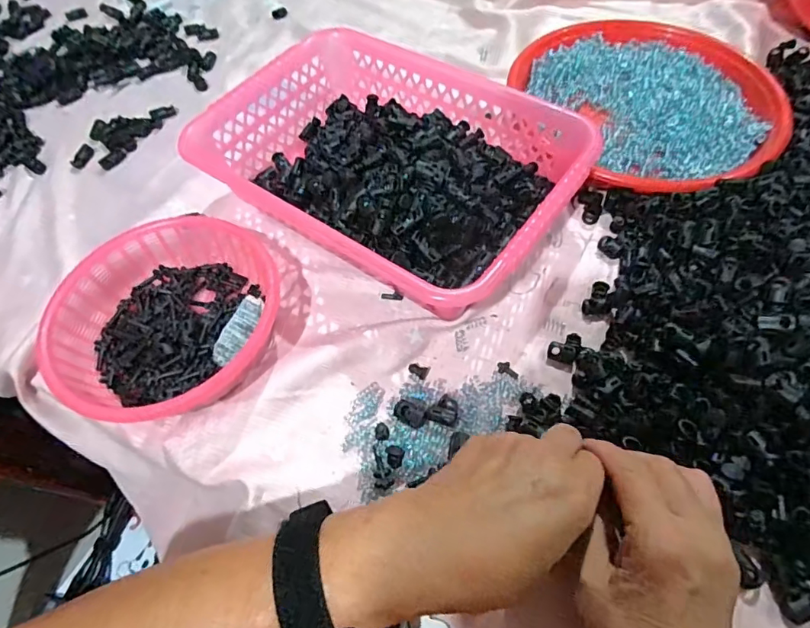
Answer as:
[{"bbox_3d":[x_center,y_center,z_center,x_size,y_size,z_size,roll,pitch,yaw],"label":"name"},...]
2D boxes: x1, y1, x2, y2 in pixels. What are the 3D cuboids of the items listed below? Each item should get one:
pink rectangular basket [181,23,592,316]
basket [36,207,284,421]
[{"bbox_3d":[-0.009,-0.132,0.438,0.303,0.074,0.196,32,66,21],"label":"pink rectangular basket"},{"bbox_3d":[-0.180,0.002,0.383,0.163,0.050,0.172,-2,58,3],"label":"basket"}]

